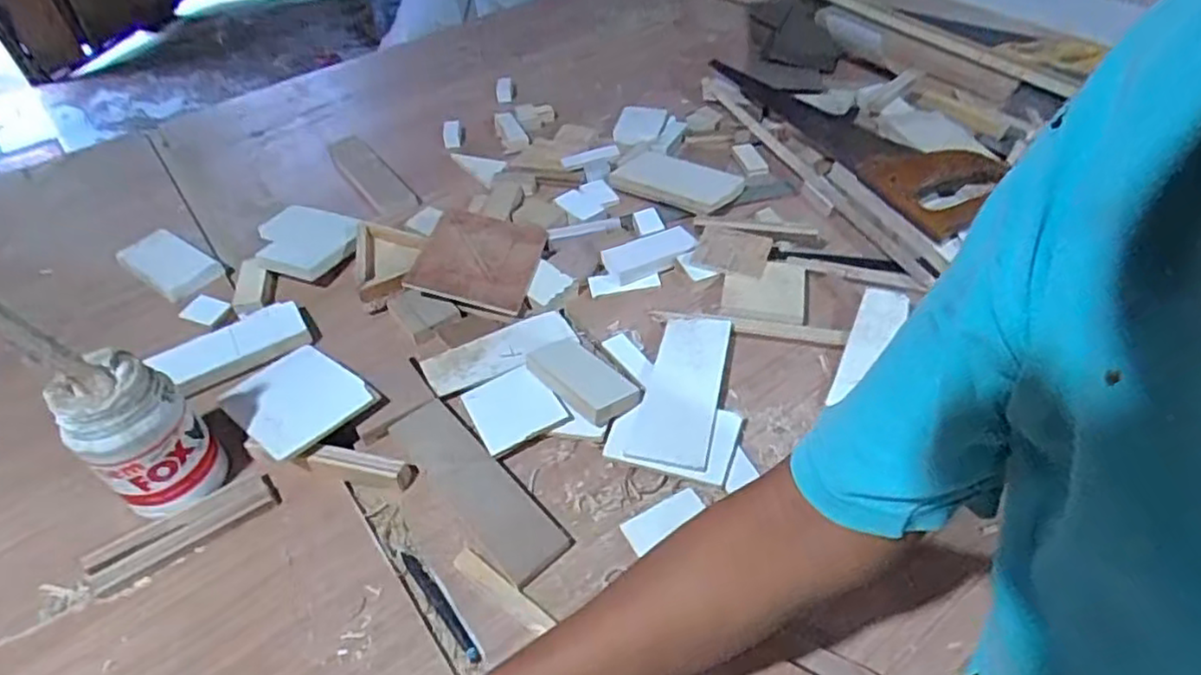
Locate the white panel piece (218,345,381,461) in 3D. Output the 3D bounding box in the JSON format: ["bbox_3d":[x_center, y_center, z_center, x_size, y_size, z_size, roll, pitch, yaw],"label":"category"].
[{"bbox_3d":[-0.274,0.055,0.623,0.137,0.009,0.094,25,54,37],"label":"white panel piece"}]

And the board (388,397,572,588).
[{"bbox_3d":[-0.105,0.120,0.563,0.056,0.011,0.185,-36,54,-25],"label":"board"}]

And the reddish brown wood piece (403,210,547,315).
[{"bbox_3d":[-0.127,-0.087,0.728,0.118,0.015,0.127,17,50,-3],"label":"reddish brown wood piece"}]

